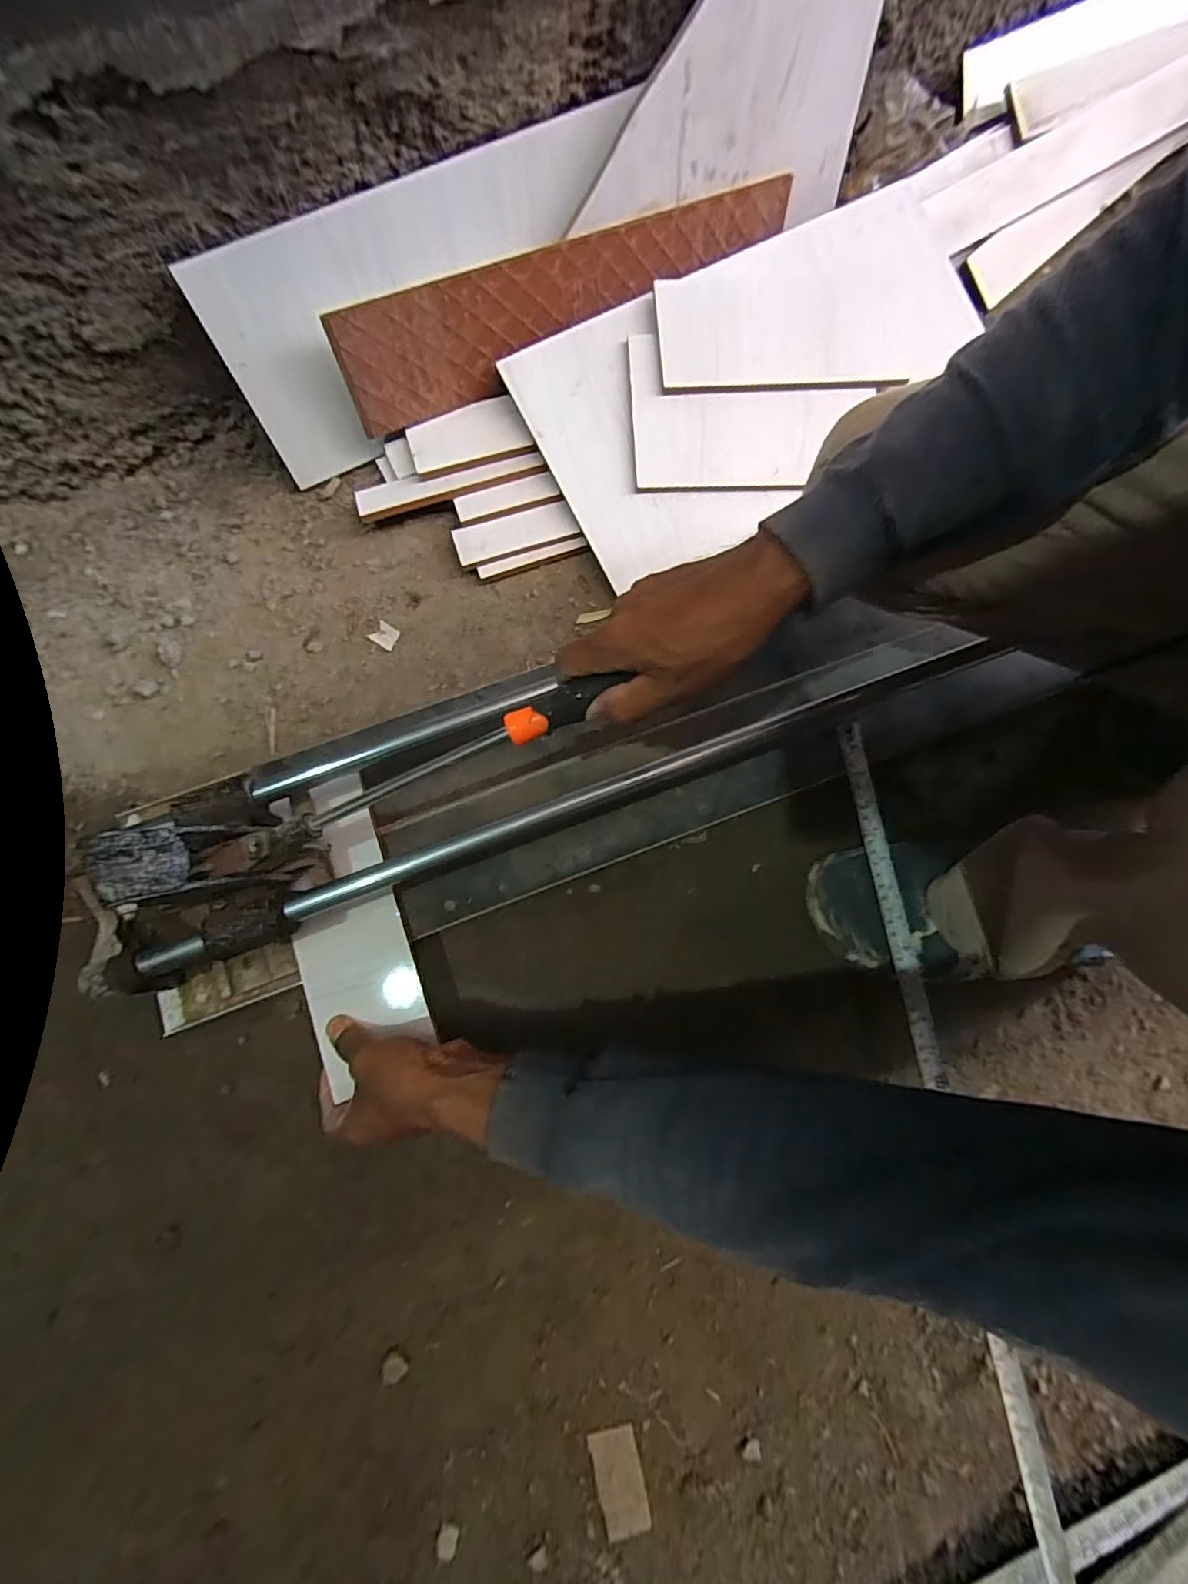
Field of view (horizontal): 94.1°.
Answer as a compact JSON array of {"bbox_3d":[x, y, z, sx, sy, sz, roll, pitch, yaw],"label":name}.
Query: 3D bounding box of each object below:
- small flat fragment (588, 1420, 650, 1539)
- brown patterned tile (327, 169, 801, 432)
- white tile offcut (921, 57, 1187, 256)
[{"bbox_3d":[0.021,0.542,0.434,0.036,0.005,0.067,-14,79,-3],"label":"small flat fragment"},{"bbox_3d":[-0.017,-0.504,0.572,0.496,0.103,0.016,-26,67,-9],"label":"brown patterned tile"},{"bbox_3d":[0.560,-0.745,0.641,0.433,0.015,0.063,-32,112,-6],"label":"white tile offcut"}]

